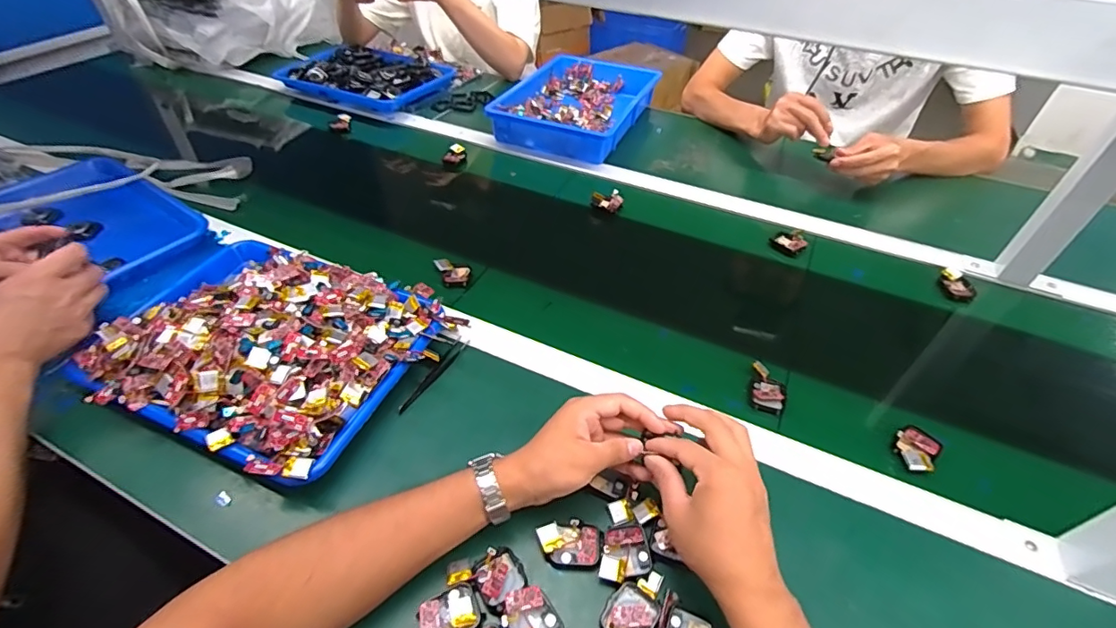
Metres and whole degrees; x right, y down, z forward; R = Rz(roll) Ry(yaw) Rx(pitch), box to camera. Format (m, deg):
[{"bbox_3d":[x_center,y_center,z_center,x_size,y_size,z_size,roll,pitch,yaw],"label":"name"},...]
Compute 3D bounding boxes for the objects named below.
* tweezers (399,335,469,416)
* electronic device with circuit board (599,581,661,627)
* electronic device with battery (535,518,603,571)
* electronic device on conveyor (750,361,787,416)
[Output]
[{"bbox_3d":[-0.137,0.067,0.573,0.016,0.012,0.116,20,48,16],"label":"tweezers"},{"bbox_3d":[0.057,0.241,0.403,0.038,0.009,0.046,29,52,24],"label":"electronic device with circuit board"},{"bbox_3d":[0.011,0.199,0.439,0.054,0.018,0.036,1,46,-1],"label":"electronic device with battery"},{"bbox_3d":[0.236,0.082,0.563,0.039,0.012,0.061,13,47,10],"label":"electronic device on conveyor"}]

